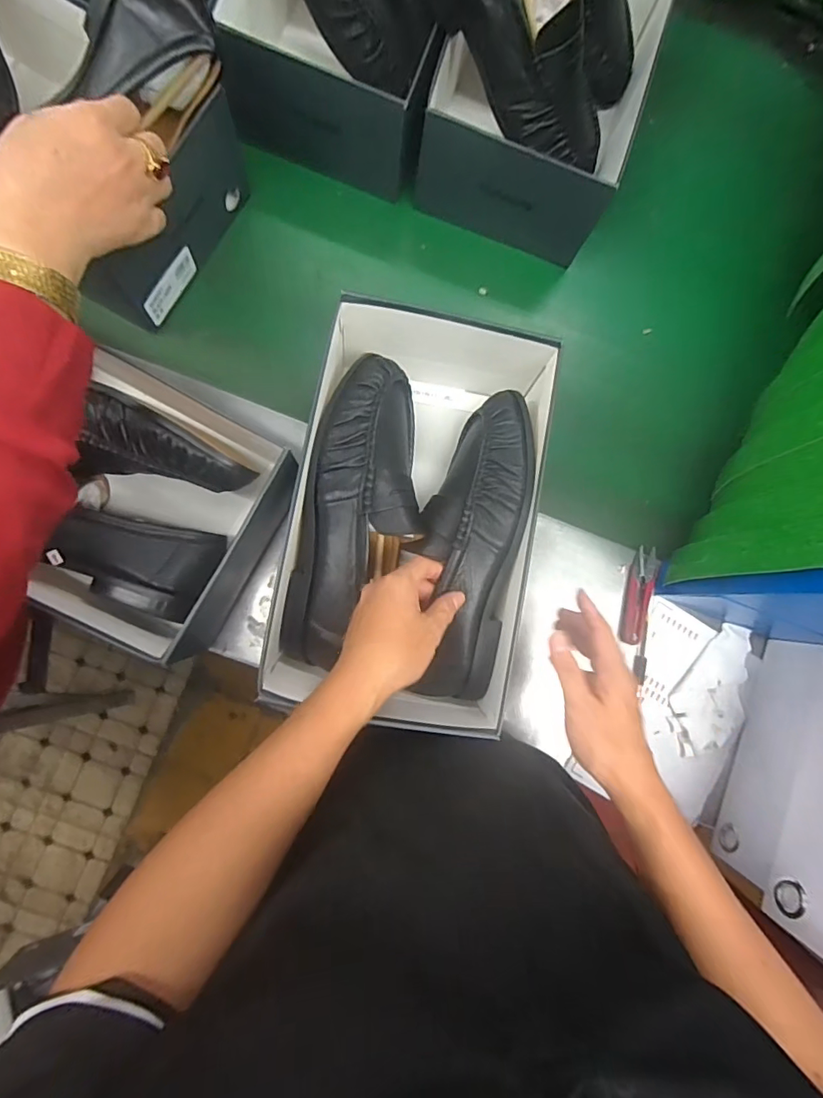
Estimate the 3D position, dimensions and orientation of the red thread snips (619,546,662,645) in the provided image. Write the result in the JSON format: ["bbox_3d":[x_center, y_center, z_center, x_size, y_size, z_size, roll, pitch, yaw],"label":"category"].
[{"bbox_3d":[0.242,0.049,0.534,0.029,0.010,0.101,16,83,-4],"label":"red thread snips"}]

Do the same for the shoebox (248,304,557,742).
[{"bbox_3d":[0.001,-0.039,0.472,0.192,0.120,0.362,11,83,-4],"label":"shoebox"}]

